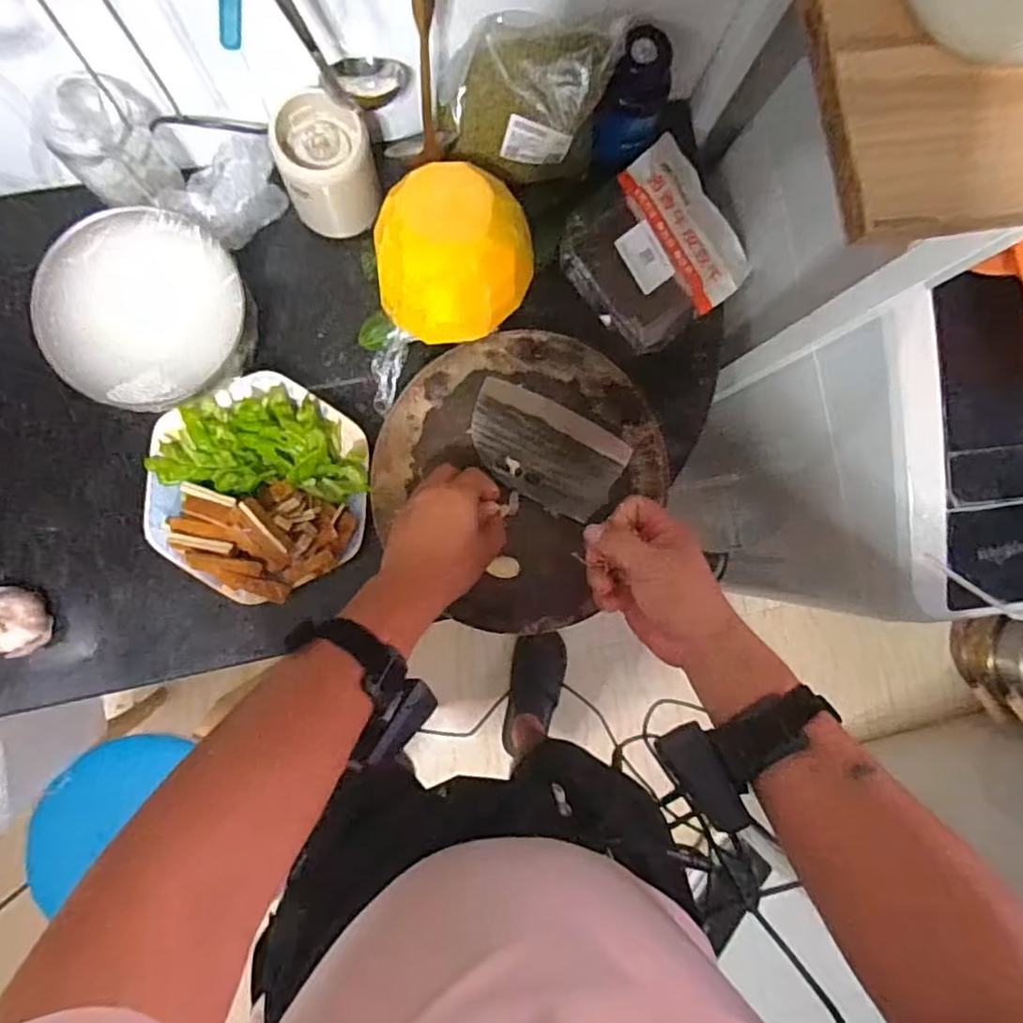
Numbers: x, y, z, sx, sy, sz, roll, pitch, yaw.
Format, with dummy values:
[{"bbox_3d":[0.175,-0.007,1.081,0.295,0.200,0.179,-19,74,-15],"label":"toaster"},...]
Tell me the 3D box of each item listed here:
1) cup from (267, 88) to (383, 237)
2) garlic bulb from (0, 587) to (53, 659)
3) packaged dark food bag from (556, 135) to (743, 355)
[{"bbox_3d":[-0.165,-0.315,0.570,0.079,0.088,0.087,-13,89,-5],"label":"cup"},{"bbox_3d":[-0.455,0.101,0.583,0.048,0.049,0.061,8,87,-5],"label":"garlic bulb"},{"bbox_3d":[0.146,-0.269,0.659,0.178,0.055,0.157,-43,107,-7],"label":"packaged dark food bag"}]

